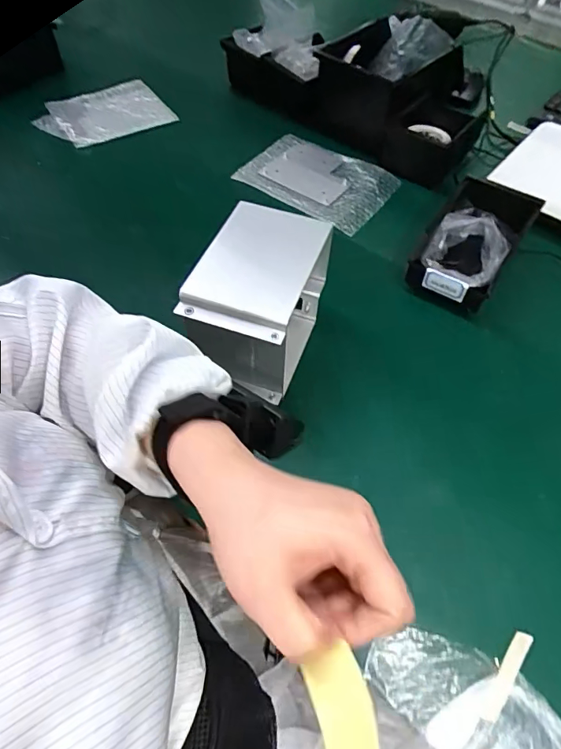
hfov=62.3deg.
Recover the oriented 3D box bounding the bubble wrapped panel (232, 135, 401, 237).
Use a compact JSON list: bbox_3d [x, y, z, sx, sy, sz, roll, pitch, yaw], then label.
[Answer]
[{"bbox_3d":[0.058,-0.297,0.712,0.209,0.019,0.146,28,60,16],"label":"bubble wrapped panel"}]

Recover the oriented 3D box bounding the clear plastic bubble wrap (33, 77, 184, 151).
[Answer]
[{"bbox_3d":[-0.294,-0.441,0.783,0.195,0.027,0.140,-32,69,-24],"label":"clear plastic bubble wrap"}]

